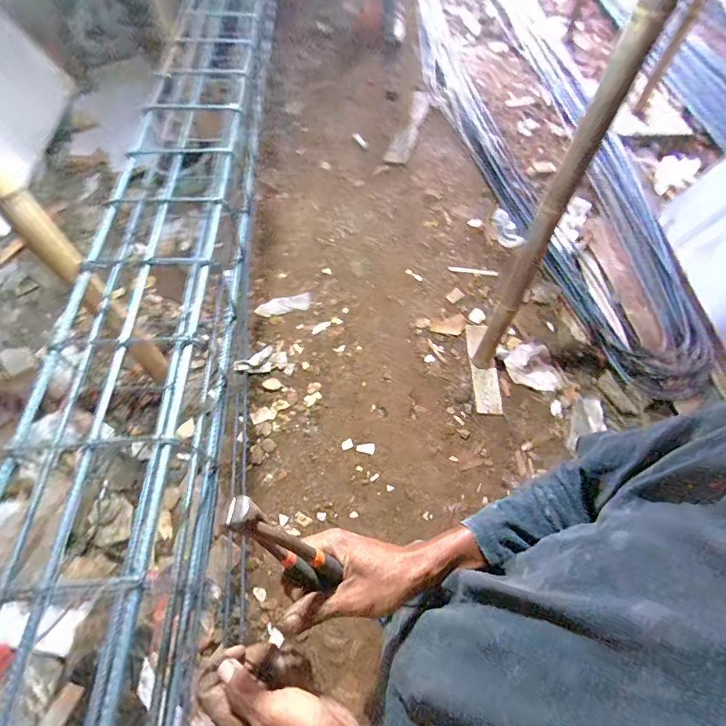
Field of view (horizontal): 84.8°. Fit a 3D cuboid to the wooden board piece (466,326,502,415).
[{"bbox_3d":[0.460,0.014,1.524,0.090,0.010,0.373,-1,57,-1],"label":"wooden board piece"}]

